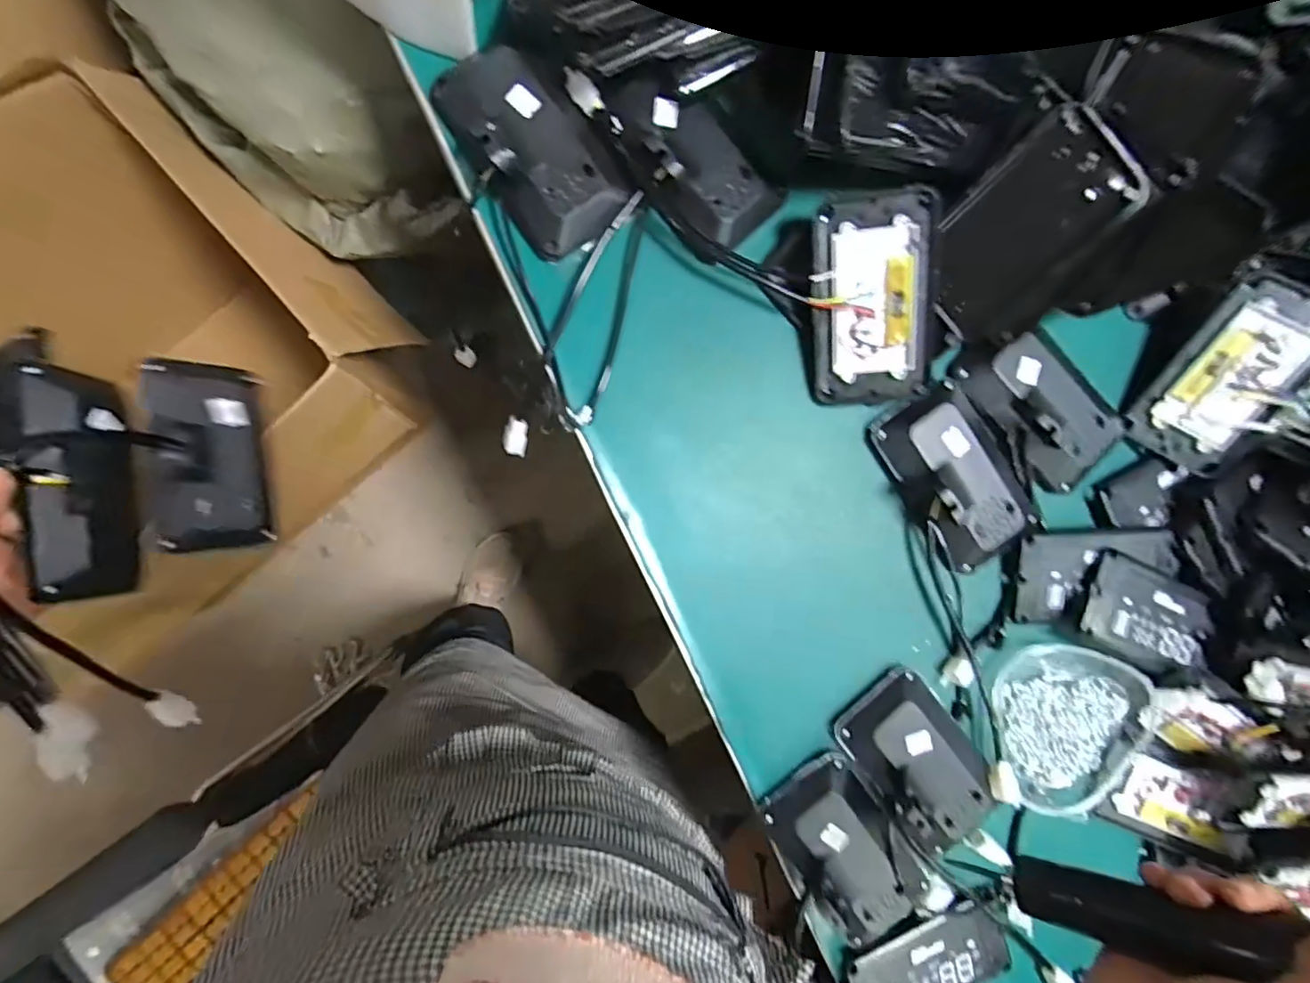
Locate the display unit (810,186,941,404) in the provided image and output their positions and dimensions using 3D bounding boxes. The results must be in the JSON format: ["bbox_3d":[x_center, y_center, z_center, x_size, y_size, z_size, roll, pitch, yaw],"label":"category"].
[{"bbox_3d":[0.175,-0.151,0.463,0.093,0.020,0.163,-2,108,14],"label":"display unit"}]

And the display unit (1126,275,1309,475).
[{"bbox_3d":[0.504,-0.103,0.500,0.084,0.034,0.161,38,111,16],"label":"display unit"}]

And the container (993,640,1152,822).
[{"bbox_3d":[0.378,0.213,0.519,0.146,0.035,0.145,0,91,-6],"label":"container"}]

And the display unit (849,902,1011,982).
[{"bbox_3d":[0.251,0.434,0.520,0.151,0.007,0.083,-18,93,-6],"label":"display unit"}]

